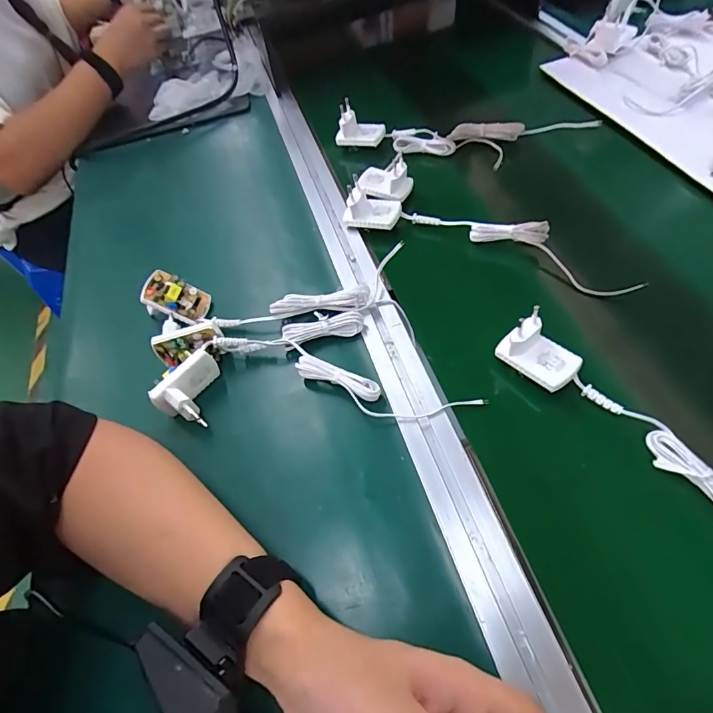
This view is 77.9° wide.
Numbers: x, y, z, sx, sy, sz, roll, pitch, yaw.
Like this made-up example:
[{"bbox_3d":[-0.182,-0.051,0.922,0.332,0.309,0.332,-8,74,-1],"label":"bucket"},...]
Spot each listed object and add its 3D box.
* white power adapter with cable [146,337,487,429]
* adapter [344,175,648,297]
[{"bbox_3d":[-0.034,0.018,0.384,0.262,0.028,0.080,0,60,1],"label":"white power adapter with cable"},{"bbox_3d":[0.127,-0.117,0.459,0.311,0.057,0.049,23,63,13],"label":"adapter"}]

